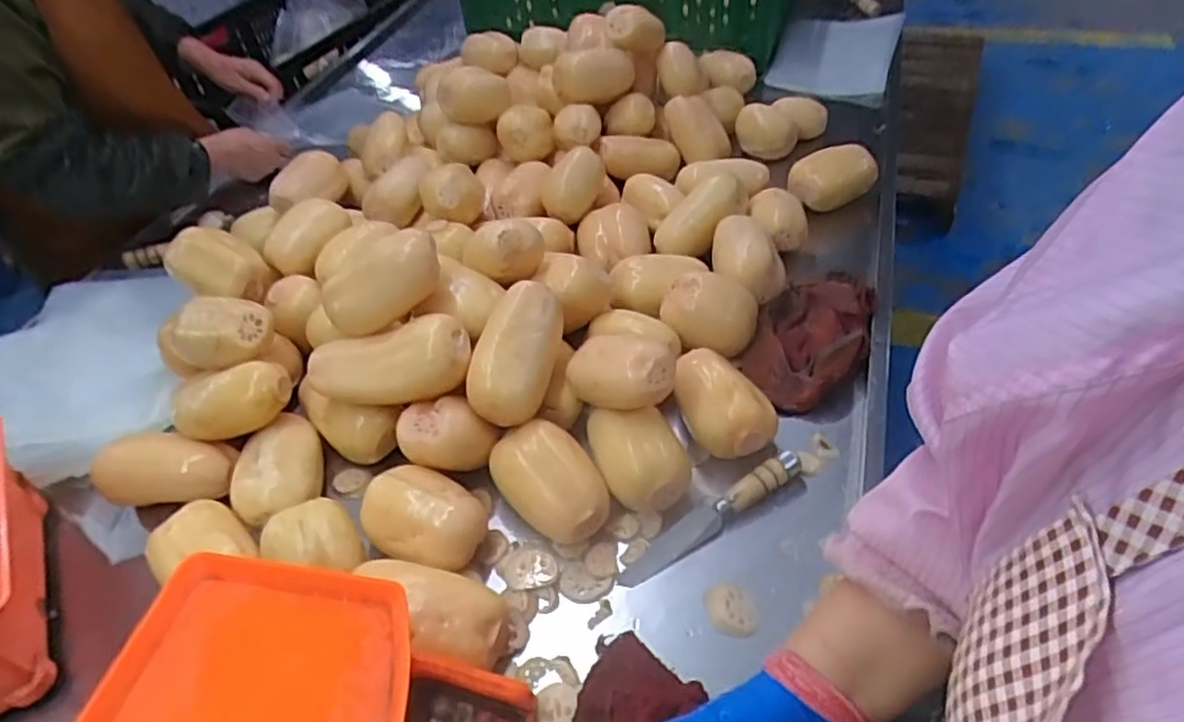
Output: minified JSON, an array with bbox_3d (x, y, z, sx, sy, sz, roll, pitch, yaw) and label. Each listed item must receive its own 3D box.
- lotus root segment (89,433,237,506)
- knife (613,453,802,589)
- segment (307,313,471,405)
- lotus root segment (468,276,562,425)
[{"bbox_3d":[-0.435,0.106,0.736,0.133,0.053,0.073,-5,46,3],"label":"lotus root segment"},{"bbox_3d":[0.113,0.144,0.679,0.209,0.028,0.034,-25,48,-16],"label":"knife"},{"bbox_3d":[-0.202,0.000,0.707,0.165,0.062,0.069,-4,46,4],"label":"segment"},{"bbox_3d":[-0.074,-0.012,0.708,0.067,0.079,0.134,9,48,16],"label":"lotus root segment"}]

